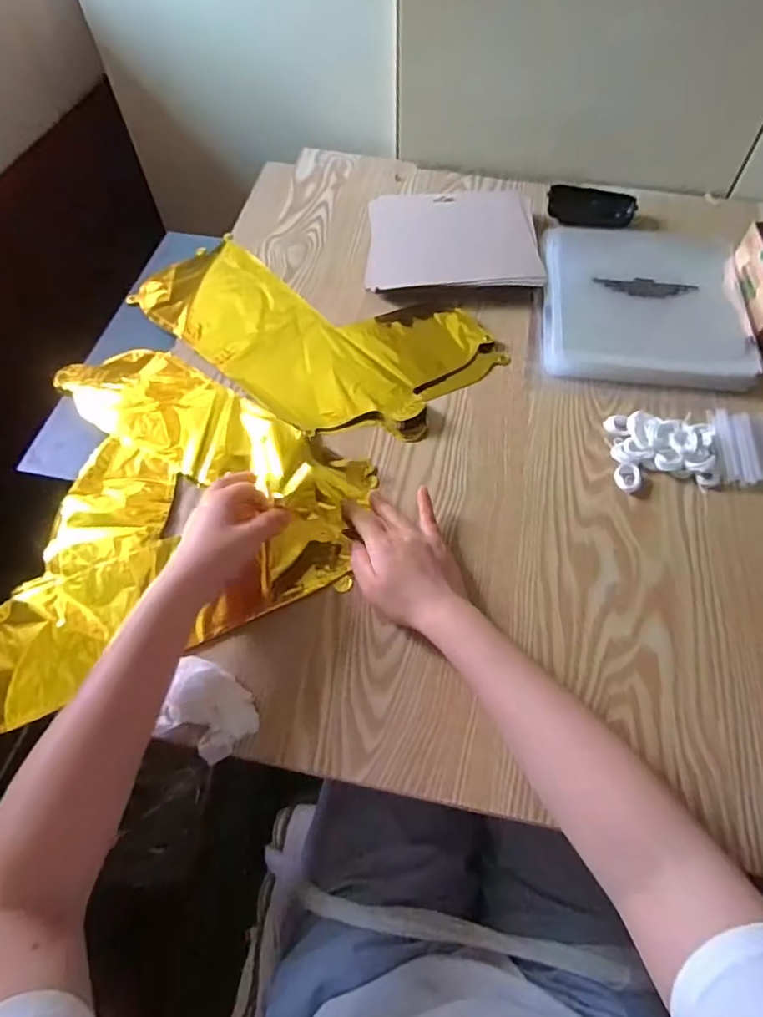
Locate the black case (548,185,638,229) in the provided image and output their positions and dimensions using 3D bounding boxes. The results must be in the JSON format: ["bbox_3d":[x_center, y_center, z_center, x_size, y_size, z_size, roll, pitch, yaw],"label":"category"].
[{"bbox_3d":[0.269,-0.387,0.731,0.106,0.025,0.049,11,60,7],"label":"black case"}]

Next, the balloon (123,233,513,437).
[{"bbox_3d":[-0.096,-0.213,0.649,0.409,0.014,0.216,33,65,18],"label":"balloon"}]

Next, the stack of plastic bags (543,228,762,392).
[{"bbox_3d":[0.291,-0.235,0.639,0.209,0.027,0.223,6,60,4],"label":"stack of plastic bags"}]

